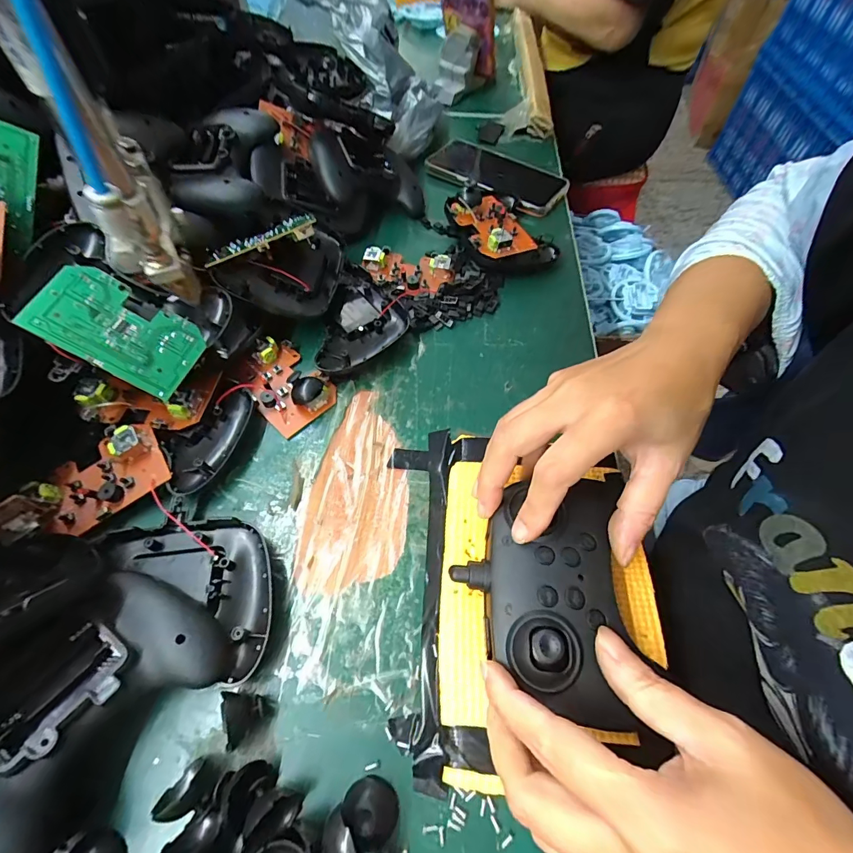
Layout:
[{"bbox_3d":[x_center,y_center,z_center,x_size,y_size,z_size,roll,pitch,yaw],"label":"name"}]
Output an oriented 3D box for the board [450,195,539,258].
[{"bbox_3d":[0.062,-0.194,0.411,0.055,0.022,0.081,-22,61,-15],"label":"board"}]

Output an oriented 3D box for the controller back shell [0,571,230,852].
[{"bbox_3d":[-0.164,0.133,0.205,0.076,0.043,0.114,31,62,16],"label":"controller back shell"}]

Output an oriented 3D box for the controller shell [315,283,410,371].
[{"bbox_3d":[-0.051,-0.081,0.364,0.060,0.018,0.102,11,58,5],"label":"controller shell"}]

